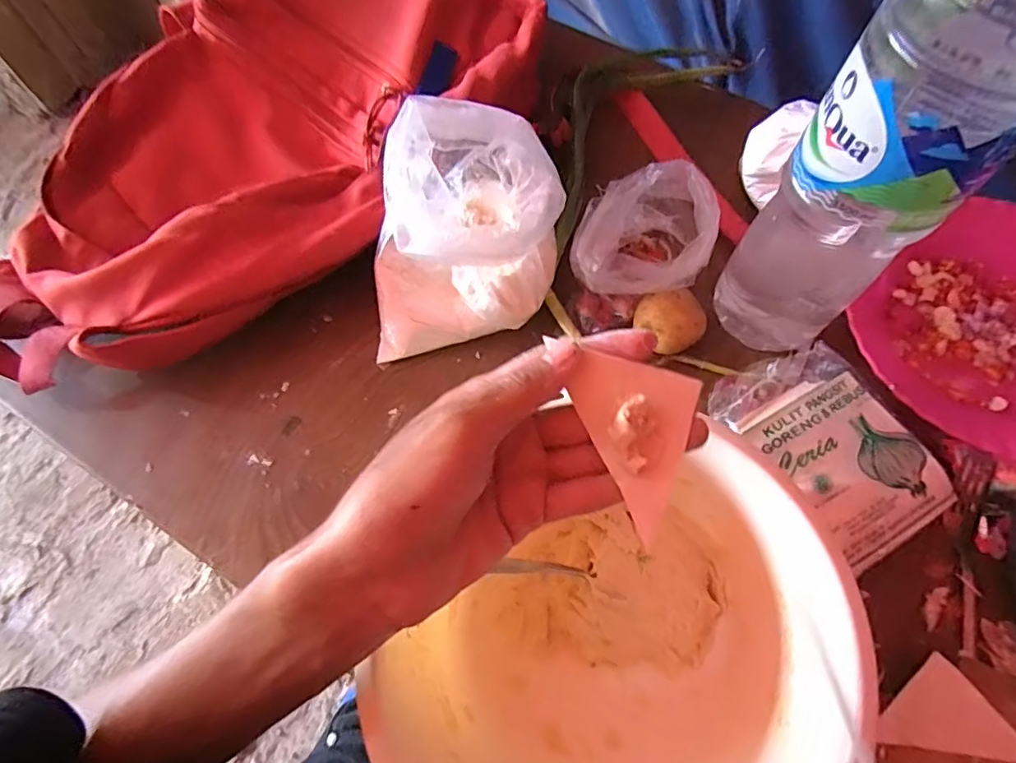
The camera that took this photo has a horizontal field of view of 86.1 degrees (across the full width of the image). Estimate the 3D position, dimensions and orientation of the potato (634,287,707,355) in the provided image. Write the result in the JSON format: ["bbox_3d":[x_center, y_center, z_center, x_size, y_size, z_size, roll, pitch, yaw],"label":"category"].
[{"bbox_3d":[0.124,-0.045,0.416,0.048,0.037,0.046,-1,67,2],"label":"potato"}]

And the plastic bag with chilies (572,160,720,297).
[{"bbox_3d":[0.101,-0.105,0.414,0.104,0.082,0.091,1,67,3],"label":"plastic bag with chilies"}]

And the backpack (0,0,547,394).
[{"bbox_3d":[-0.208,-0.206,0.468,0.279,0.085,0.499,37,73,16],"label":"backpack"}]

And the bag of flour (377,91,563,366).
[{"bbox_3d":[-0.029,-0.110,0.400,0.136,0.127,0.140,6,67,5],"label":"bag of flour"}]

